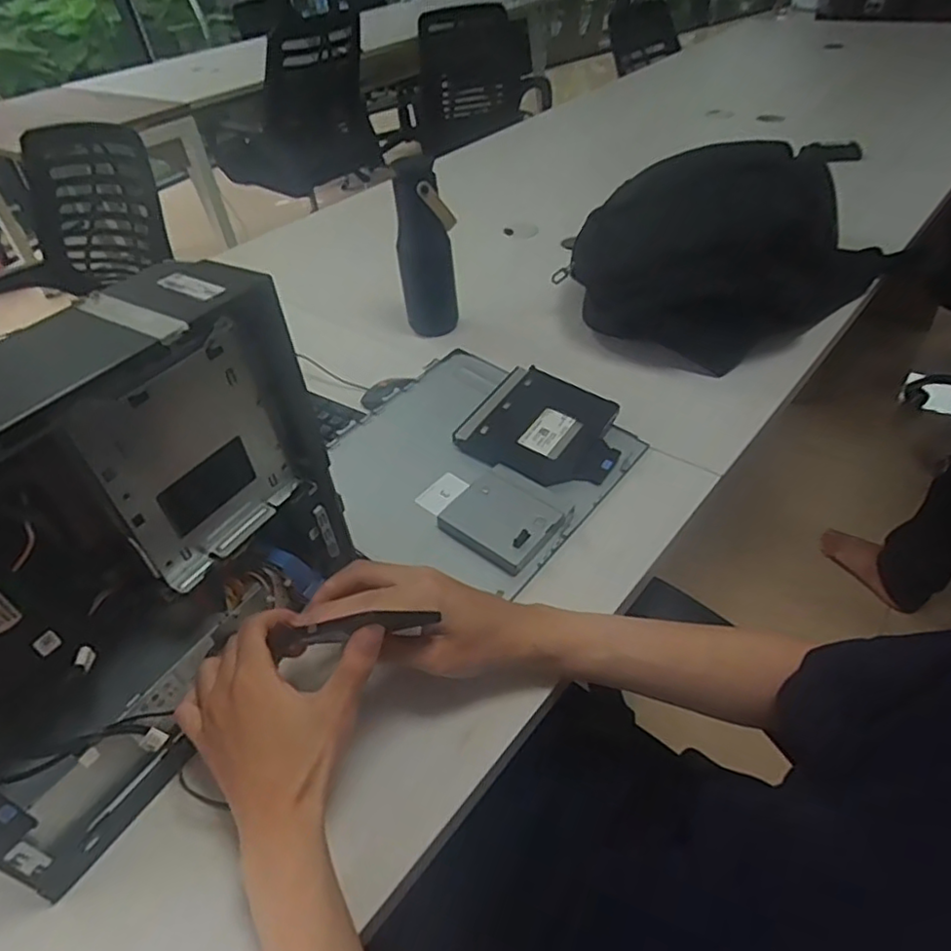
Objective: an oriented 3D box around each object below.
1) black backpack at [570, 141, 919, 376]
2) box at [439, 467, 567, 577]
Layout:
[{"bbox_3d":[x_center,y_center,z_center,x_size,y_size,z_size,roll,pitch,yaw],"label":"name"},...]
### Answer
[{"bbox_3d":[0.317,-0.313,0.853,0.393,0.167,0.303,-31,47,-24],"label":"black backpack"},{"bbox_3d":[0.024,0.038,0.598,0.095,0.019,0.083,25,51,30],"label":"box"}]

